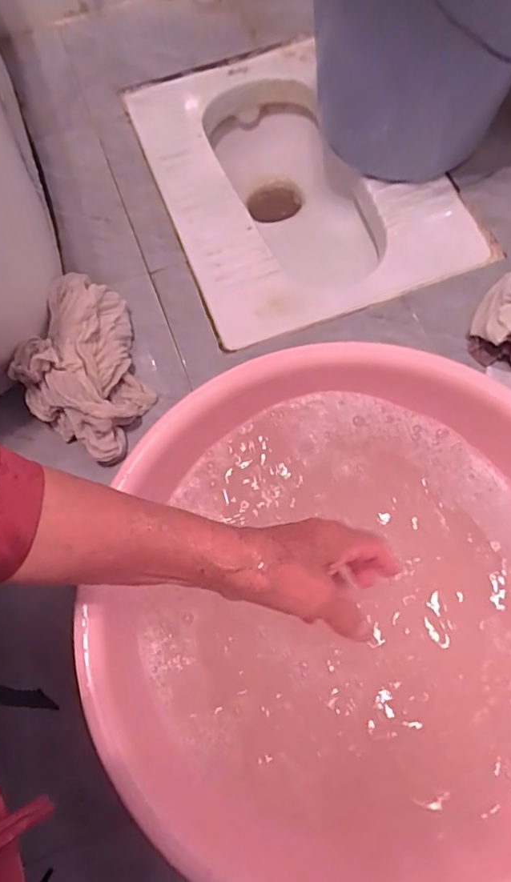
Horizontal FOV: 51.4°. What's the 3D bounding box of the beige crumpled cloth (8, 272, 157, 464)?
[{"bbox_3d":[-0.195,-0.091,0.641,0.150,0.088,0.208,15,71,7],"label":"beige crumpled cloth"}]

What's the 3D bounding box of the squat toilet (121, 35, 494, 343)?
[{"bbox_3d":[0.057,-0.373,0.855,0.380,0.166,0.512,-20,71,-5],"label":"squat toilet"}]

